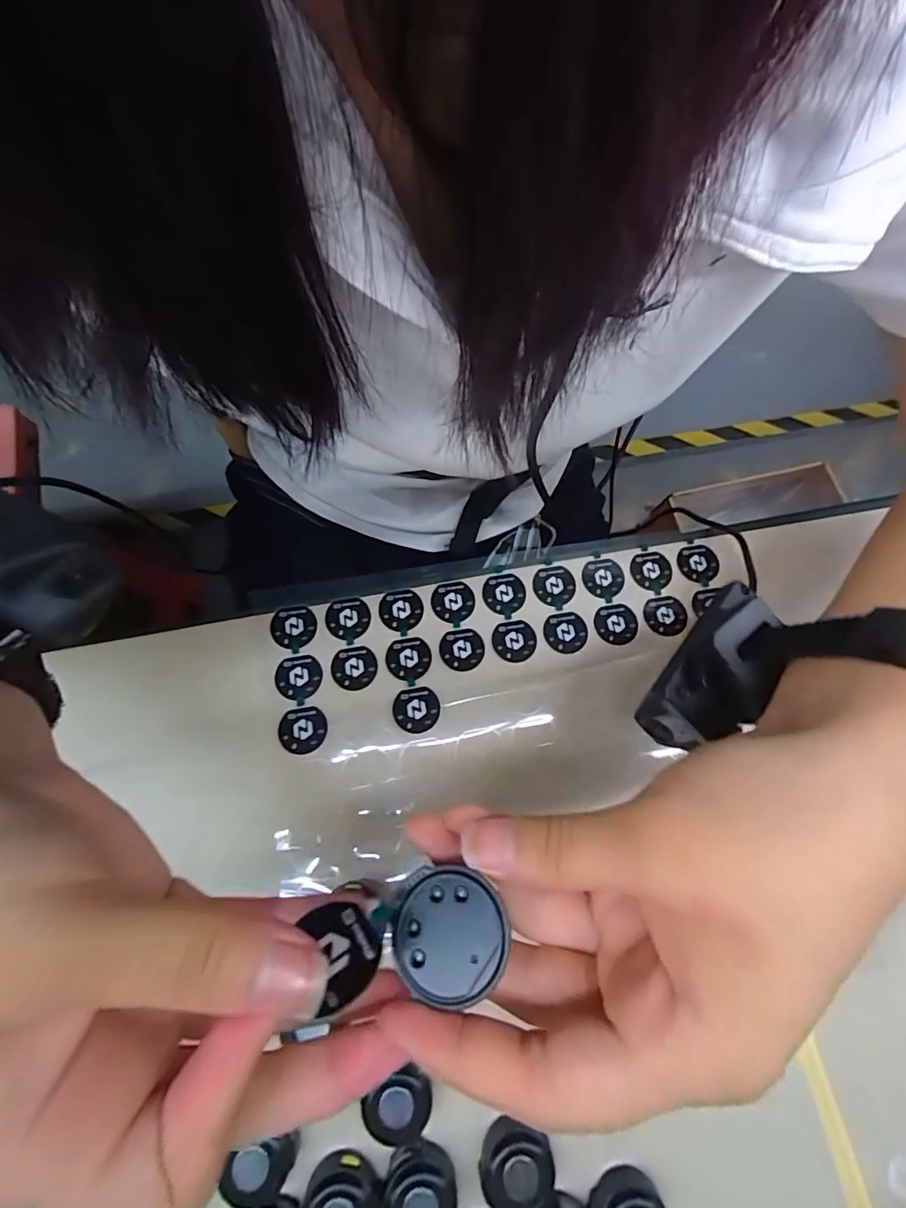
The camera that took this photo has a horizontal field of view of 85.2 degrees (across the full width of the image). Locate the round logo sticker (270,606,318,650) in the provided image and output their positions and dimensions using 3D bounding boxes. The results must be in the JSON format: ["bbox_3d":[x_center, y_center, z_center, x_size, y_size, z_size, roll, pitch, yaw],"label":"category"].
[{"bbox_3d":[-0.086,0.012,0.264,0.024,0.004,0.023,0,74,-1],"label":"round logo sticker"}]

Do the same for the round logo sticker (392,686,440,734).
[{"bbox_3d":[-0.019,0.055,0.255,0.023,0.004,0.023,0,69,0],"label":"round logo sticker"}]

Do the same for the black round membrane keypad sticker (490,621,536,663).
[{"bbox_3d":[0.033,0.021,0.270,0.024,0.004,0.023,0,74,0],"label":"black round membrane keypad sticker"}]

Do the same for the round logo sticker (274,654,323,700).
[{"bbox_3d":[-0.081,0.039,0.259,0.024,0.004,0.023,1,72,-2],"label":"round logo sticker"}]

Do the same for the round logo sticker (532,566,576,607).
[{"bbox_3d":[0.057,-0.010,0.280,0.023,0.004,0.023,0,76,-2],"label":"round logo sticker"}]

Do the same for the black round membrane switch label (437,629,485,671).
[{"bbox_3d":[0.005,0.024,0.265,0.024,0.004,0.023,1,74,-2],"label":"black round membrane switch label"}]

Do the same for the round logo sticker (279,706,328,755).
[{"bbox_3d":[-0.076,0.063,0.249,0.024,0.004,0.023,6,74,-1],"label":"round logo sticker"}]

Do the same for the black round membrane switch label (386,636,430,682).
[{"bbox_3d":[-0.024,0.029,0.263,0.023,0.004,0.023,1,74,-2],"label":"black round membrane switch label"}]

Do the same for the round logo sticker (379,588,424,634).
[{"bbox_3d":[-0.029,0.004,0.272,0.023,0.004,0.024,0,75,-2],"label":"round logo sticker"}]

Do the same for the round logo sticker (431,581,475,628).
[{"bbox_3d":[0.000,-0.001,0.274,0.023,0.004,0.023,0,76,-1],"label":"round logo sticker"}]

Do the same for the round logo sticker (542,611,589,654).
[{"bbox_3d":[0.062,0.015,0.271,0.023,0.004,0.023,1,74,-2],"label":"round logo sticker"}]

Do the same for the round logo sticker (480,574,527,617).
[{"bbox_3d":[0.029,-0.006,0.275,0.024,0.004,0.023,1,74,-2],"label":"round logo sticker"}]

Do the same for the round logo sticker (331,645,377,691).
[{"bbox_3d":[-0.052,0.034,0.262,0.023,0.004,0.023,1,72,-3],"label":"round logo sticker"}]

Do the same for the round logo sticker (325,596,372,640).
[{"bbox_3d":[-0.058,0.008,0.269,0.023,0.004,0.024,1,75,-3],"label":"round logo sticker"}]

